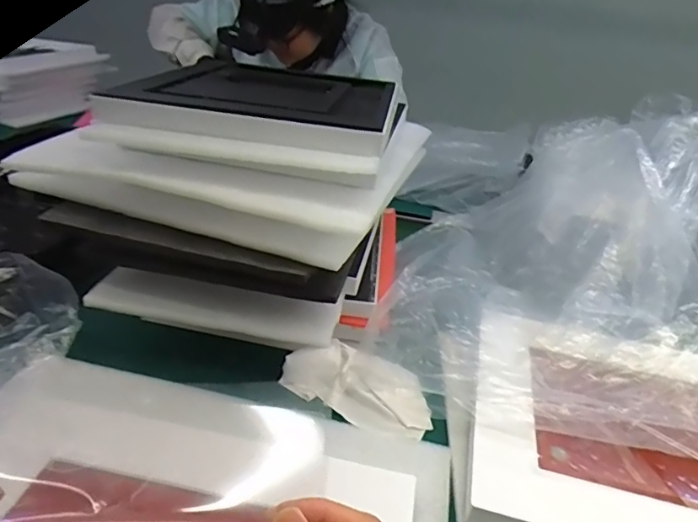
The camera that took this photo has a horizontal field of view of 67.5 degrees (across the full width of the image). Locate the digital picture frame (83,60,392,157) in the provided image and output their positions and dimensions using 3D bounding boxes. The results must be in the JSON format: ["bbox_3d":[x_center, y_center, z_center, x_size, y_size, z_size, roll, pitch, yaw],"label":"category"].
[{"bbox_3d":[-0.073,-0.173,0.542,0.266,0.029,0.279,10,30,7],"label":"digital picture frame"}]

